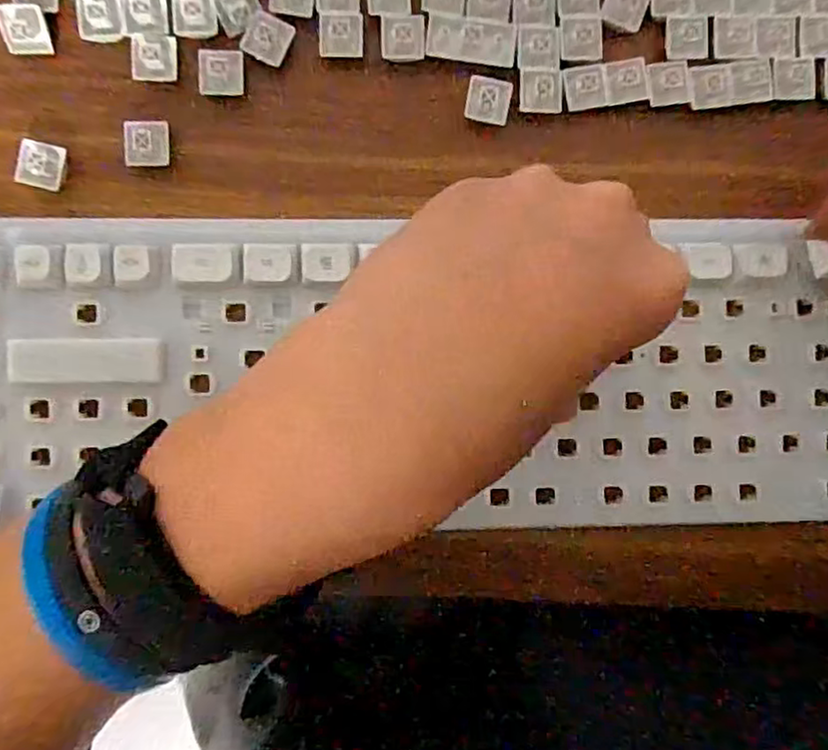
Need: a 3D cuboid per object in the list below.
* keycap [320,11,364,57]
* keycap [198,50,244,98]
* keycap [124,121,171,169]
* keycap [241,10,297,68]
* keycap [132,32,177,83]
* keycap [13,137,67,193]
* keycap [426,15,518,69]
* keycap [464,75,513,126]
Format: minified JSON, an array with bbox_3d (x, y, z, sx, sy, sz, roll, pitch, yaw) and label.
[{"bbox_3d":[-0.030,-0.139,0.268,0.018,0.004,0.017,-2,91,-4],"label":"keycap"},{"bbox_3d":[-0.078,-0.122,0.263,0.018,0.004,0.018,2,91,-4],"label":"keycap"},{"bbox_3d":[-0.108,-0.093,0.265,0.018,0.005,0.018,-1,102,-9],"label":"keycap"},{"bbox_3d":[-0.059,-0.136,0.265,0.017,0.004,0.018,29,89,-4],"label":"keycap"},{"bbox_3d":[-0.104,-0.127,0.261,0.018,0.004,0.018,2,91,-4],"label":"keycap"},{"bbox_3d":[-0.150,-0.084,0.262,0.017,0.004,0.019,10,90,-4],"label":"keycap"},{"bbox_3d":[0.024,-0.137,0.270,0.036,0.004,0.017,4,91,-4],"label":"keycap"},{"bbox_3d":[0.031,-0.114,0.269,0.019,0.006,0.017,9,90,-4],"label":"keycap"}]

